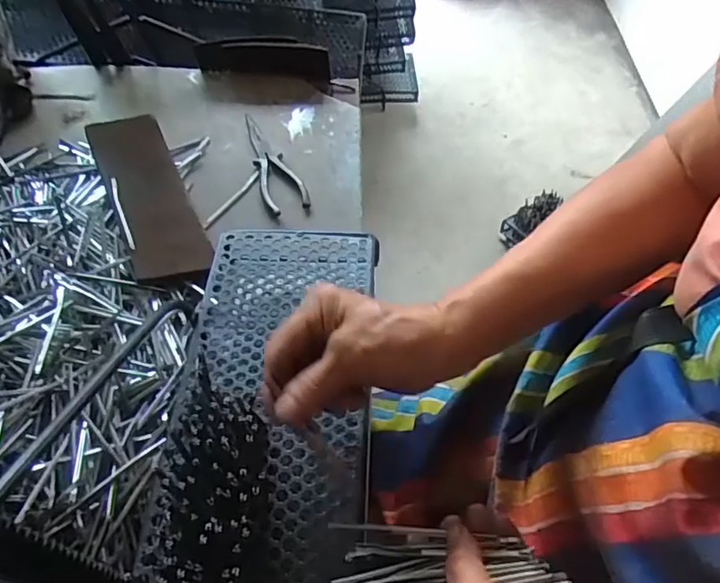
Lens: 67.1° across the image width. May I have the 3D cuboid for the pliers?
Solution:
[{"bbox_3d":[-0.106,-0.163,0.674,0.051,0.010,0.183,-14,56,-10],"label":"pliers"}]

